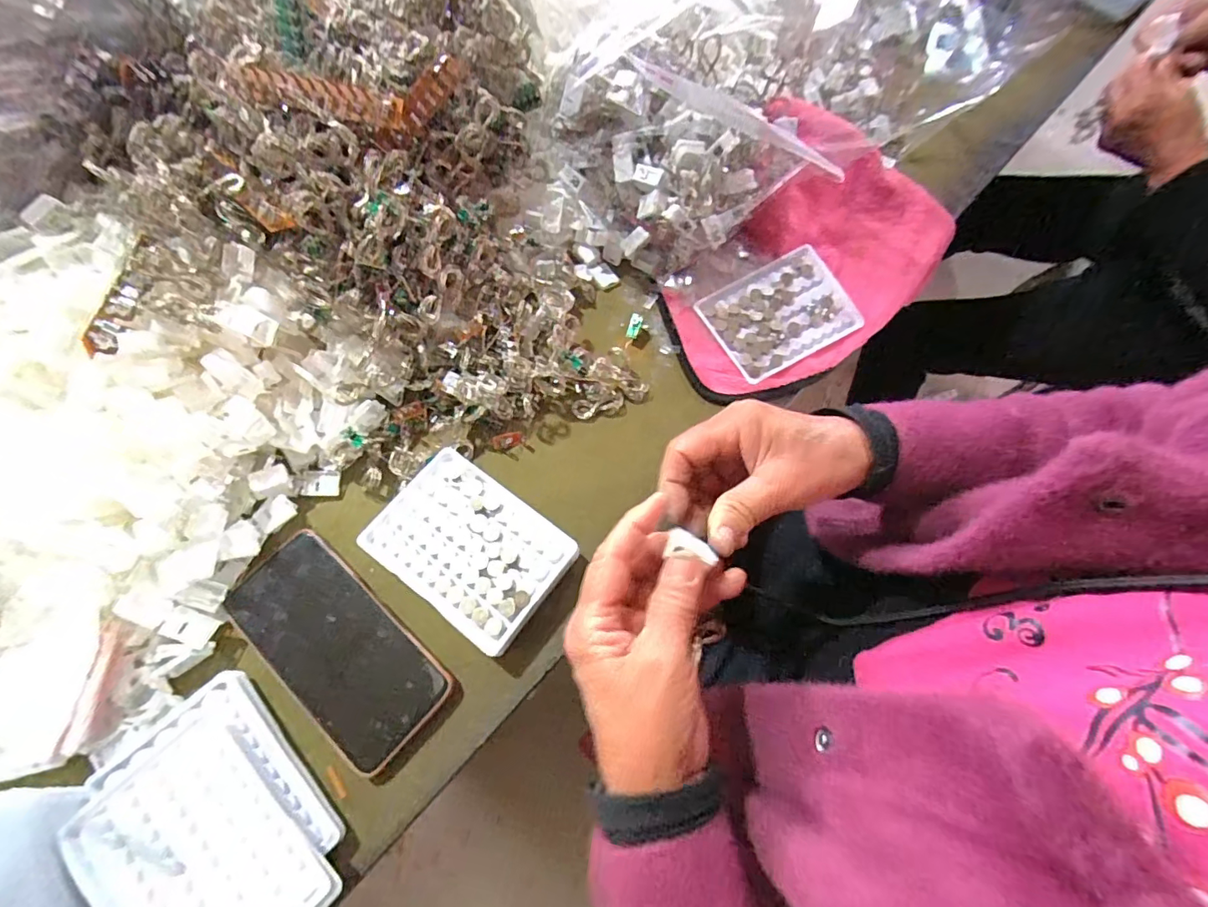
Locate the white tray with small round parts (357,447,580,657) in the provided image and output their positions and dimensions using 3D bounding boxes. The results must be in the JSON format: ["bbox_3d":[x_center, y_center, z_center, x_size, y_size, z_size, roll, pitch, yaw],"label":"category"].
[{"bbox_3d":[-0.098,0.068,0.379,0.132,0.024,0.095,35,71,12],"label":"white tray with small round parts"}]

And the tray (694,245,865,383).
[{"bbox_3d":[0.161,-0.130,0.467,0.131,0.017,0.093,-27,71,-13],"label":"tray"}]

